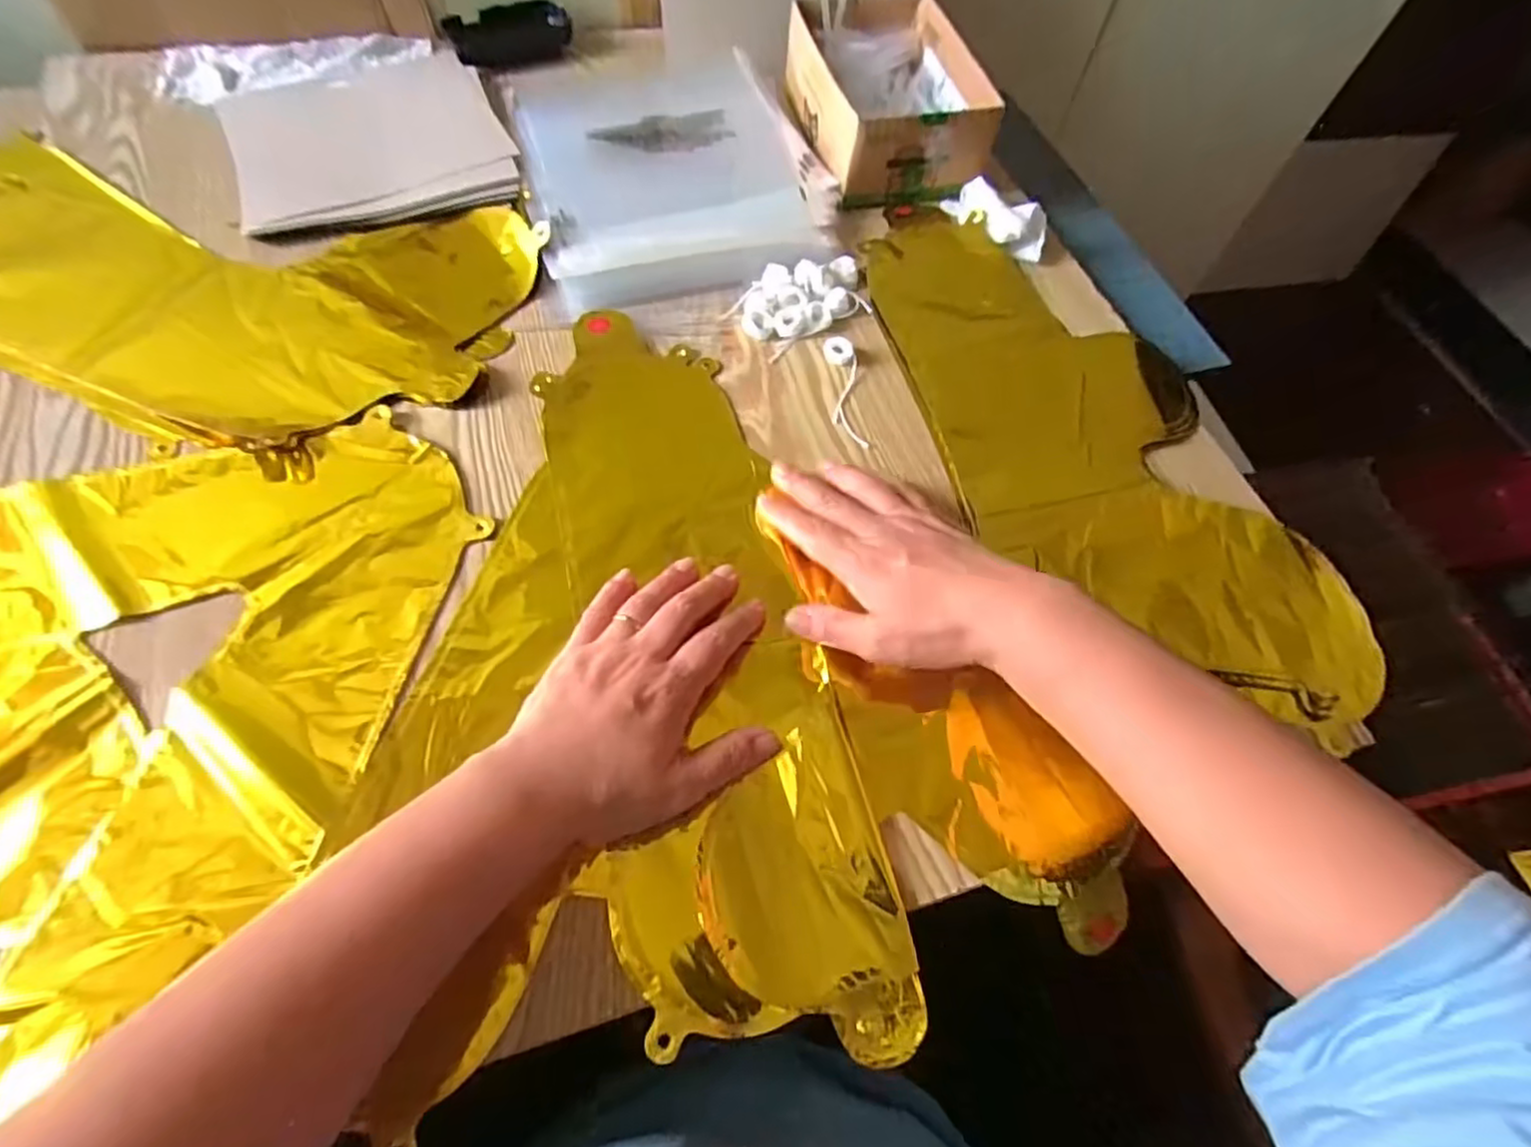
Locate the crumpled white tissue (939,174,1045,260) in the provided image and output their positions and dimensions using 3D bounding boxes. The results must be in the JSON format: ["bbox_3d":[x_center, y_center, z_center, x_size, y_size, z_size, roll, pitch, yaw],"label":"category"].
[{"bbox_3d":[0.185,-0.286,0.547,0.040,0.022,0.088,-40,71,-21],"label":"crumpled white tissue"}]

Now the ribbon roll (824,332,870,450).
[{"bbox_3d":[0.054,-0.125,0.467,0.021,0.006,0.095,-1,63,-4],"label":"ribbon roll"}]

